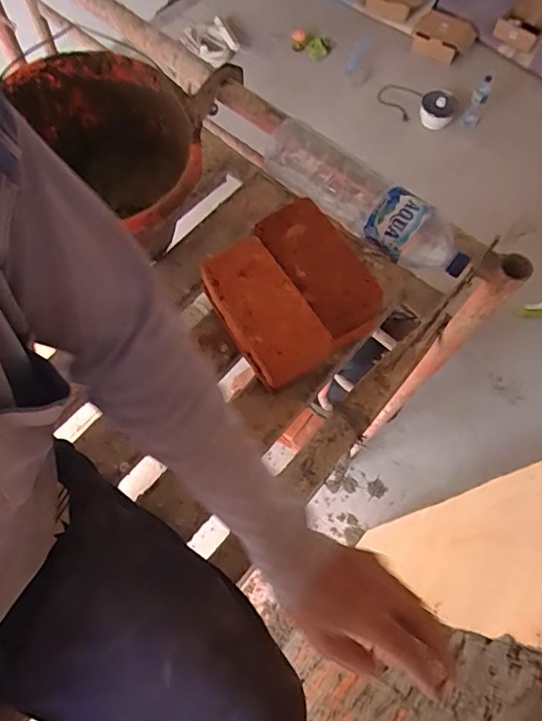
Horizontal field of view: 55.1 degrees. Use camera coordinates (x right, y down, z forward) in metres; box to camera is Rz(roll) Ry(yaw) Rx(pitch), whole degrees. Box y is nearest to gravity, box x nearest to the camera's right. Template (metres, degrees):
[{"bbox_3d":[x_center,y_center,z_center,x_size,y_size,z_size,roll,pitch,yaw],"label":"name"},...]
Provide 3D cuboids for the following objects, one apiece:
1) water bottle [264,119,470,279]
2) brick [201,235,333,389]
[{"bbox_3d":[0.125,-0.219,0.688,0.306,0.071,0.086,37,73,12],"label":"water bottle"},{"bbox_3d":[-0.008,-0.051,0.579,0.080,0.054,0.164,-32,73,-13],"label":"brick"}]

